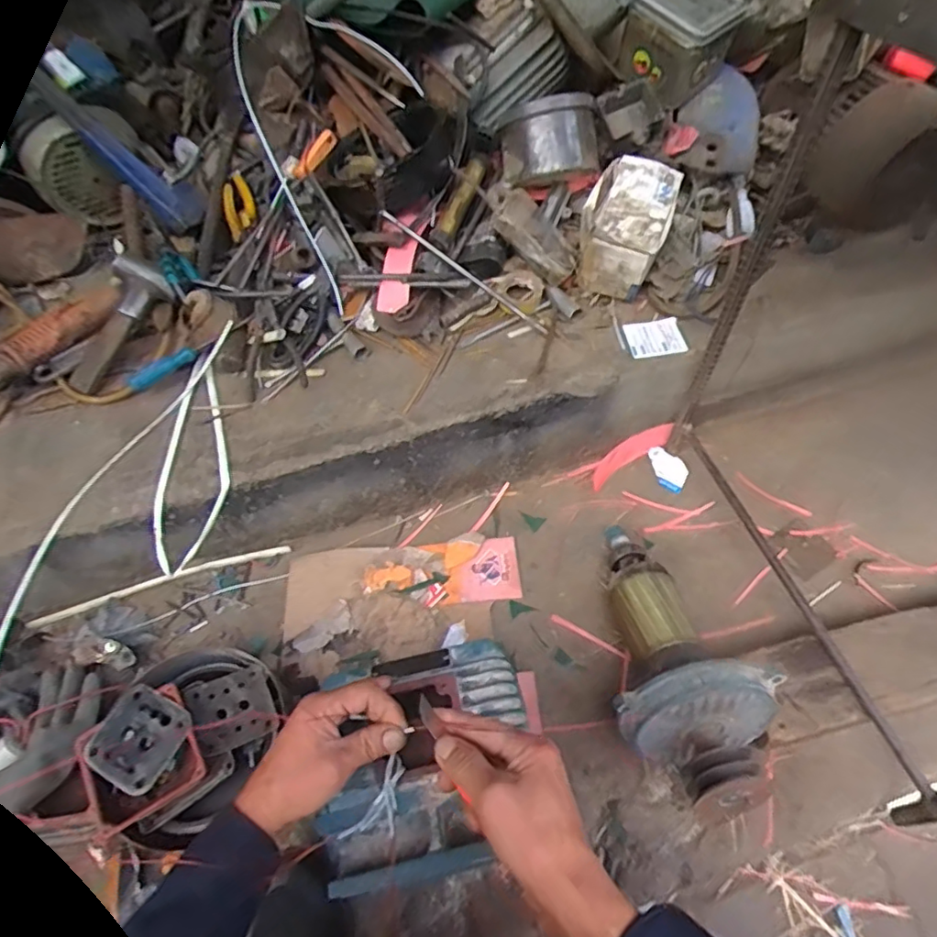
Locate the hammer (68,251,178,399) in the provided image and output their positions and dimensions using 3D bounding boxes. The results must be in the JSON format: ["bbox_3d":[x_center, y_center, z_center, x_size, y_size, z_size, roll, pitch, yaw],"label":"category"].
[{"bbox_3d":[-0.502,-0.207,0.840,0.121,0.041,0.190,38,97,25],"label":"hammer"}]

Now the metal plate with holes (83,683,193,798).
[{"bbox_3d":[-0.343,0.279,0.607,0.085,0.011,0.087,24,64,9],"label":"metal plate with holes"}]

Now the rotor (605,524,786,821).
[{"bbox_3d":[0.216,0.183,0.666,0.159,0.137,0.358,-11,39,-4],"label":"rotor"}]

